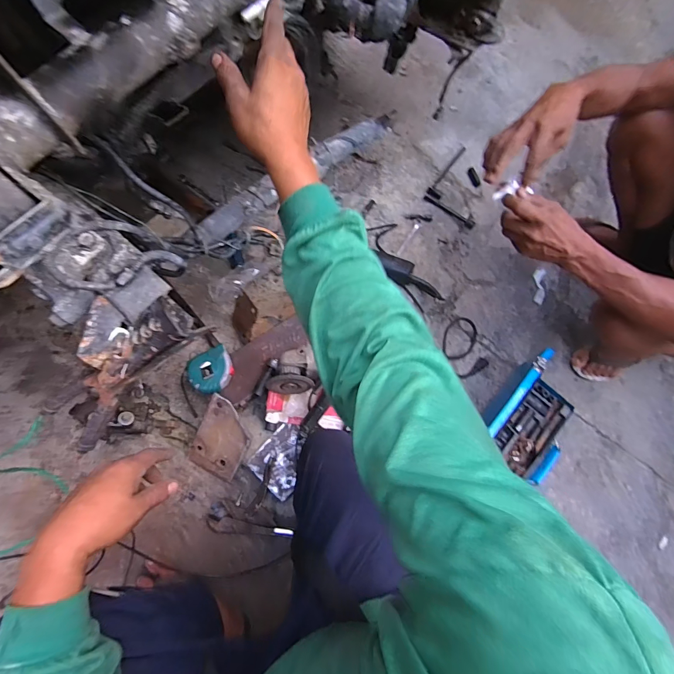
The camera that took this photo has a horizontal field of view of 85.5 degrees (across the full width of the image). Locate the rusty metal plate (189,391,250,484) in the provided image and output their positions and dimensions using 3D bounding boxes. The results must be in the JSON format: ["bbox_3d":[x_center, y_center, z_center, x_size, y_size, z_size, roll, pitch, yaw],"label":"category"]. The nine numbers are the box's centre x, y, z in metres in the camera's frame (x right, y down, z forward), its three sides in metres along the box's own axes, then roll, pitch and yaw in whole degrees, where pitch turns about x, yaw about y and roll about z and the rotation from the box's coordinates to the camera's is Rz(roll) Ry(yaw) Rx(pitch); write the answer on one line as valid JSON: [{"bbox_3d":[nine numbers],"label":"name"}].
[{"bbox_3d":[-0.243,0.216,0.772,0.114,0.011,0.183,30,114,7],"label":"rusty metal plate"}]

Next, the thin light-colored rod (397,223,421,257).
[{"bbox_3d":[0.198,-0.269,1.000,0.019,0.010,0.126,29,73,7],"label":"thin light-colored rod"}]

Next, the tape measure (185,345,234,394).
[{"bbox_3d":[-0.262,0.076,0.768,0.088,0.044,0.084,1,72,-2],"label":"tape measure"}]

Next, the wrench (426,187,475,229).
[{"bbox_3d":[0.327,-0.361,1.057,0.166,0.015,0.027,28,73,-8],"label":"wrench"}]

